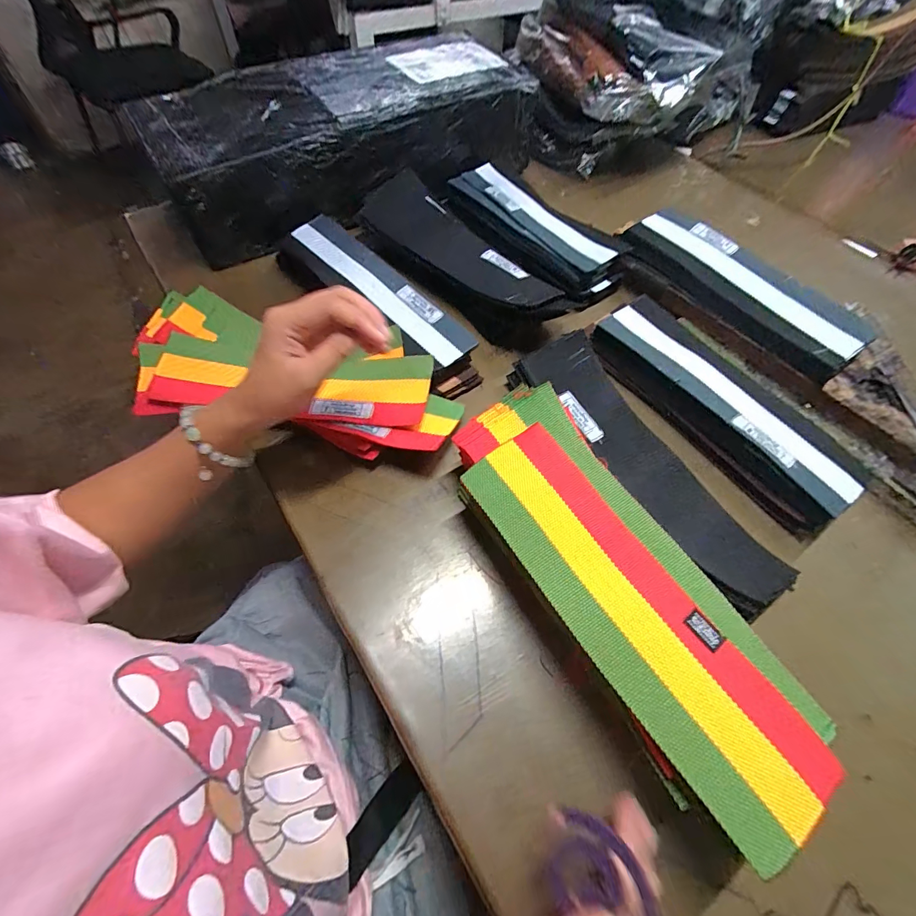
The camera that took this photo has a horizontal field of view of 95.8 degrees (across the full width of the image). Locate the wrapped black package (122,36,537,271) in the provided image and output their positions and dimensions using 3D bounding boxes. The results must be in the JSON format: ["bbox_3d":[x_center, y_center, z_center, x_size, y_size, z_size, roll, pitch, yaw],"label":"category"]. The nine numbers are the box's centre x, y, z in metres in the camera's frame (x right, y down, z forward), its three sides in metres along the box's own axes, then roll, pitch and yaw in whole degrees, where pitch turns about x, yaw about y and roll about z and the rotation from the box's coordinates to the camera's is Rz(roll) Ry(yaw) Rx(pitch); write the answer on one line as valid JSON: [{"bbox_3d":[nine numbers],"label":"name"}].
[{"bbox_3d":[-0.151,-0.453,0.590,0.495,0.125,0.217,-26,64,-16],"label":"wrapped black package"}]

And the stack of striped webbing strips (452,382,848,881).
[{"bbox_3d":[0.101,0.078,0.286,0.098,0.030,0.306,-25,64,-15],"label":"stack of striped webbing strips"}]

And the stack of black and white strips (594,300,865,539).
[{"bbox_3d":[0.259,-0.055,0.418,0.090,0.052,0.281,-29,65,-17],"label":"stack of black and white strips"}]

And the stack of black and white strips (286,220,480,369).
[{"bbox_3d":[-0.103,-0.196,0.492,0.078,0.044,0.306,-37,67,-20],"label":"stack of black and white strips"}]

